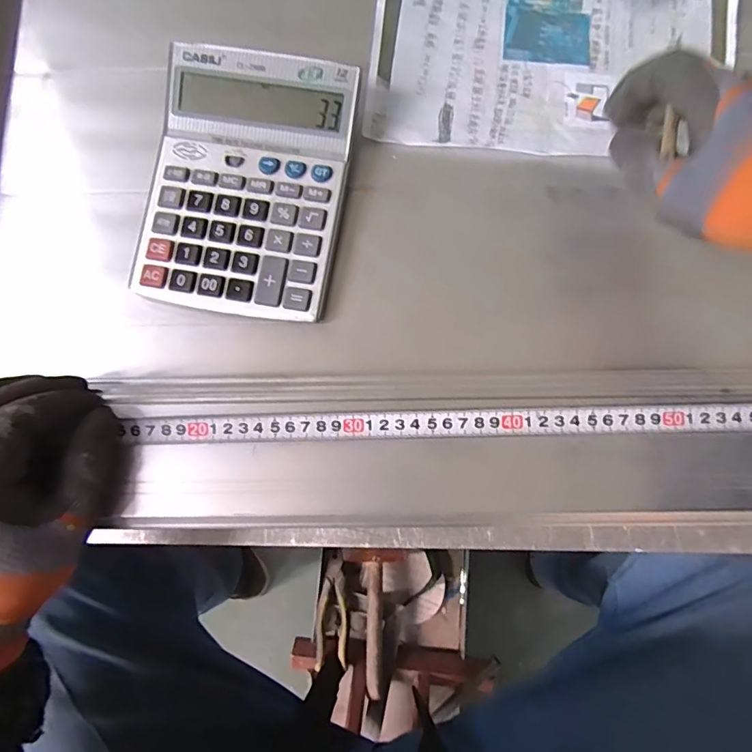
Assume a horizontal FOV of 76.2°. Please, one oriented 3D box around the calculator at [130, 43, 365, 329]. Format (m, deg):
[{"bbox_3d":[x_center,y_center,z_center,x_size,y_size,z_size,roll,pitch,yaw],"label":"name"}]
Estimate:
[{"bbox_3d":[-0.097,-0.142,0.359,0.142,0.037,0.187,10,80,3],"label":"calculator"}]

